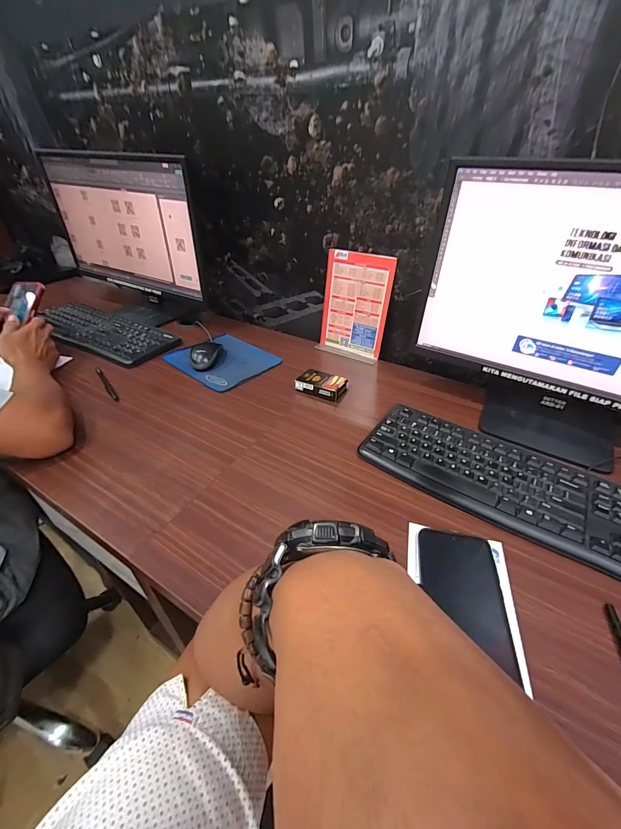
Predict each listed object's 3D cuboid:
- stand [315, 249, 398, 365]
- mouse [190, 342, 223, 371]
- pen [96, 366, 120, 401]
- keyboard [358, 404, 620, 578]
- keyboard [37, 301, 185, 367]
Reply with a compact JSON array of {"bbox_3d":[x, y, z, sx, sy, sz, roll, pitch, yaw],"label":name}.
[{"bbox_3d":[0.091,-0.231,0.731,0.152,0.203,0.062,22,44,25],"label":"stand"},{"bbox_3d":[-0.225,-0.129,0.718,0.052,0.028,0.086,5,39,6],"label":"mouse"},{"bbox_3d":[-0.402,-0.061,0.659,0.011,0.007,0.150,-29,48,-28],"label":"pen"},{"bbox_3d":[0.290,0.095,0.454,0.428,0.019,0.152,24,47,26],"label":"keyboard"},{"bbox_3d":[-0.525,-0.208,0.826,0.435,0.019,0.160,19,42,22],"label":"keyboard"}]

